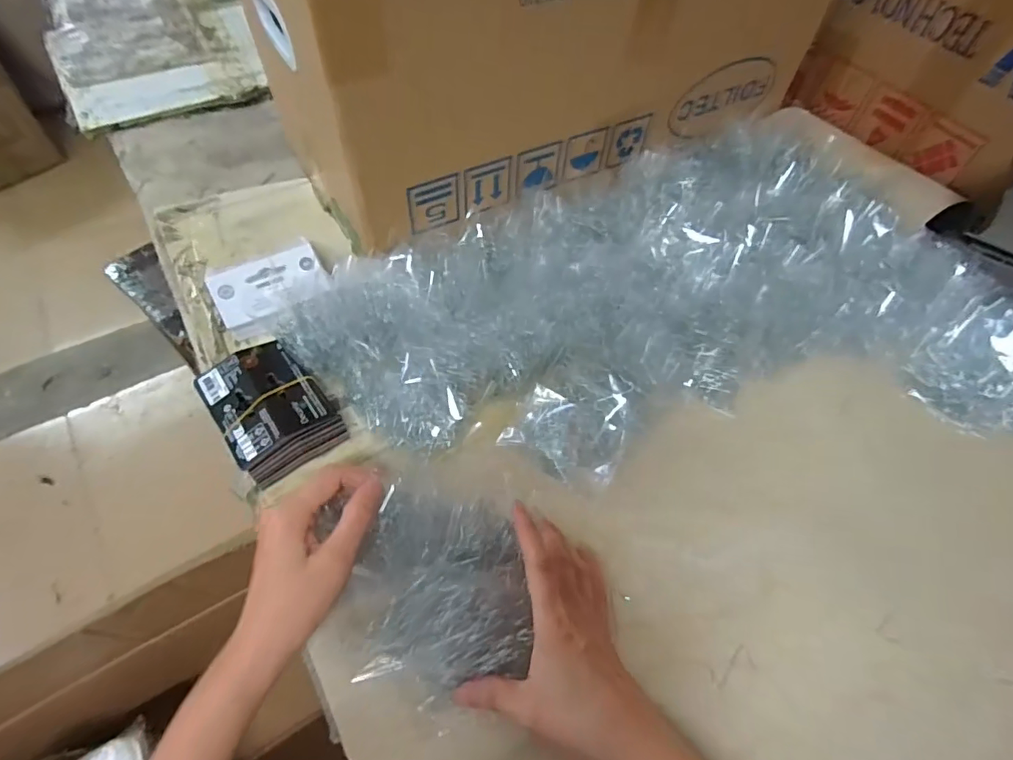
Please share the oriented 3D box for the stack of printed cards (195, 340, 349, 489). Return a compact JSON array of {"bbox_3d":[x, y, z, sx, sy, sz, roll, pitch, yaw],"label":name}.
[{"bbox_3d":[-0.194,0.025,0.423,0.081,0.043,0.114,-33,64,-23],"label":"stack of printed cards"}]

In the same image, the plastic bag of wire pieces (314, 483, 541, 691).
[{"bbox_3d":[-0.047,0.135,0.339,0.114,0.043,0.118,-10,60,-6],"label":"plastic bag of wire pieces"}]

